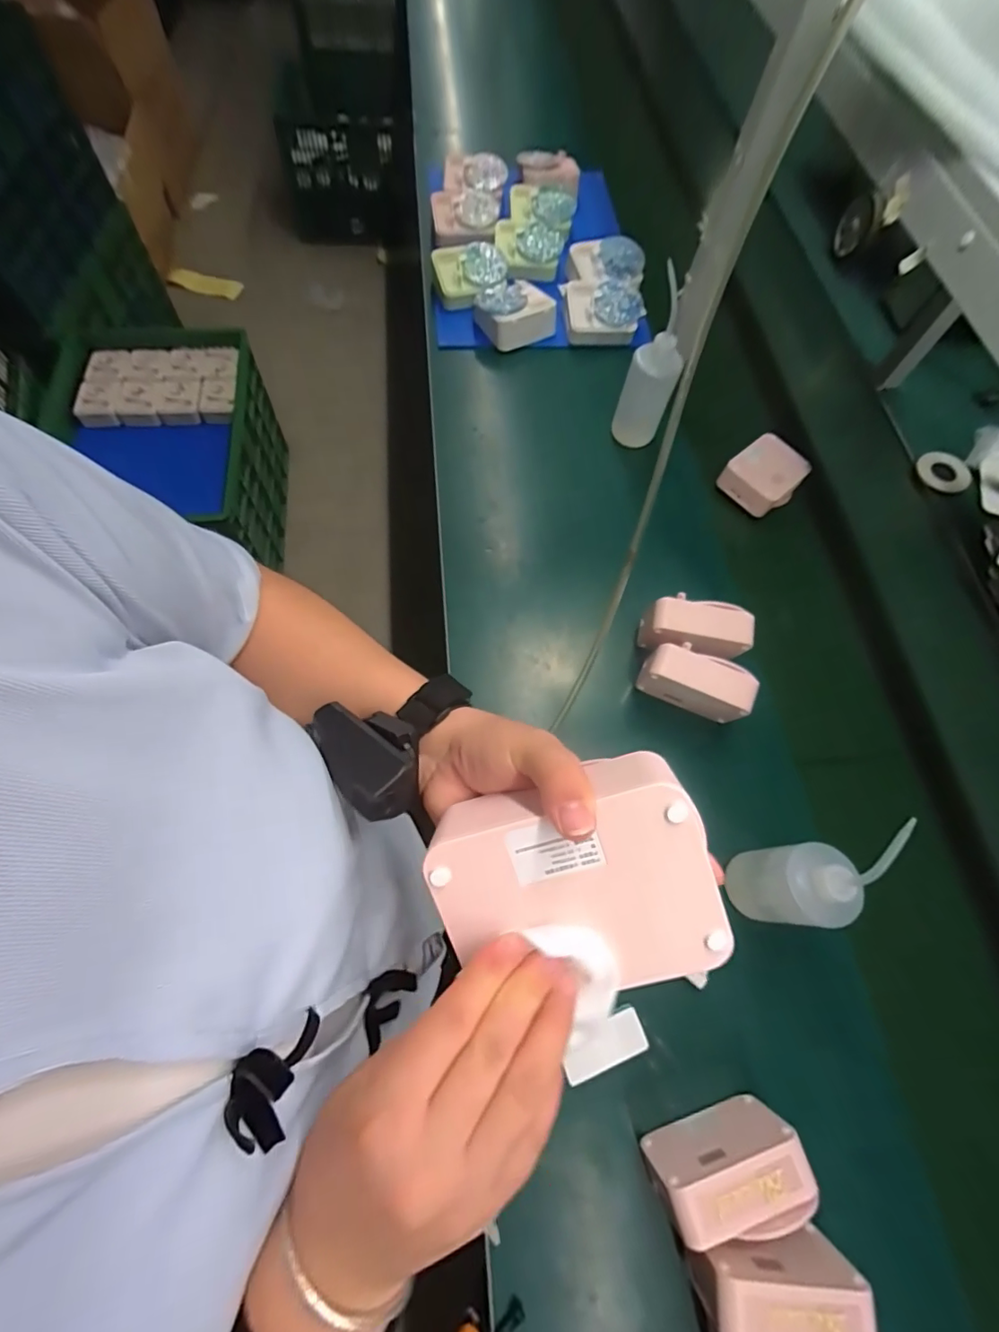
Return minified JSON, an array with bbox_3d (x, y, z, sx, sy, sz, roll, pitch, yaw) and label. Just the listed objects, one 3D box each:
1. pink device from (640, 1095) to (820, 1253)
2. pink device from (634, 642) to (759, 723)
[{"bbox_3d":[0.210,0.469,0.479,0.129,0.097,0.060,-15,69,-10],"label":"pink device"},{"bbox_3d":[0.242,0.026,0.660,0.133,0.101,0.059,23,67,6],"label":"pink device"}]

